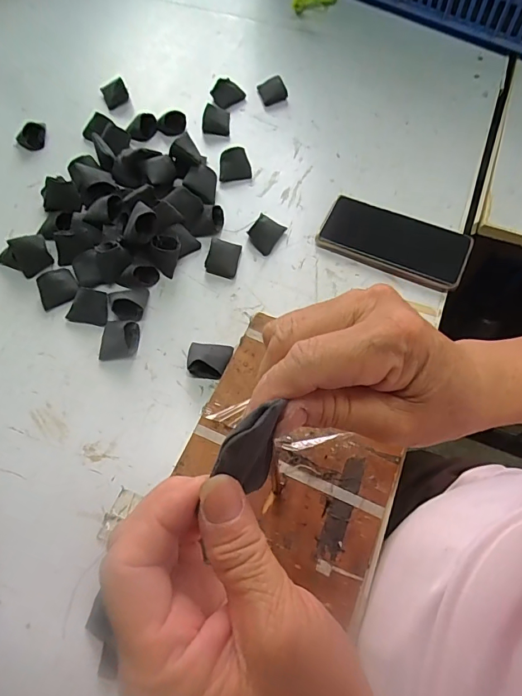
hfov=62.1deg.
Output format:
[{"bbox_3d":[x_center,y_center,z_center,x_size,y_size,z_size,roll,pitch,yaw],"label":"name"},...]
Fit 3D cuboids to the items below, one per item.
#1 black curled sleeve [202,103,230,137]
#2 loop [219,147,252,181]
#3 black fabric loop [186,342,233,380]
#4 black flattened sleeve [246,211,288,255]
[{"bbox_3d":[-0.061,-0.304,0.577,0.036,0.019,0.036,-2,64,0],"label":"black curled sleeve"},{"bbox_3d":[-0.033,-0.228,0.536,0.039,0.024,0.030,-9,64,-3],"label":"loop"},{"bbox_3d":[-0.051,0.009,0.426,0.042,0.021,0.037,5,64,4],"label":"black fabric loop"},{"bbox_3d":[0.005,-0.131,0.493,0.031,0.021,0.042,27,68,13],"label":"black flattened sleeve"}]

